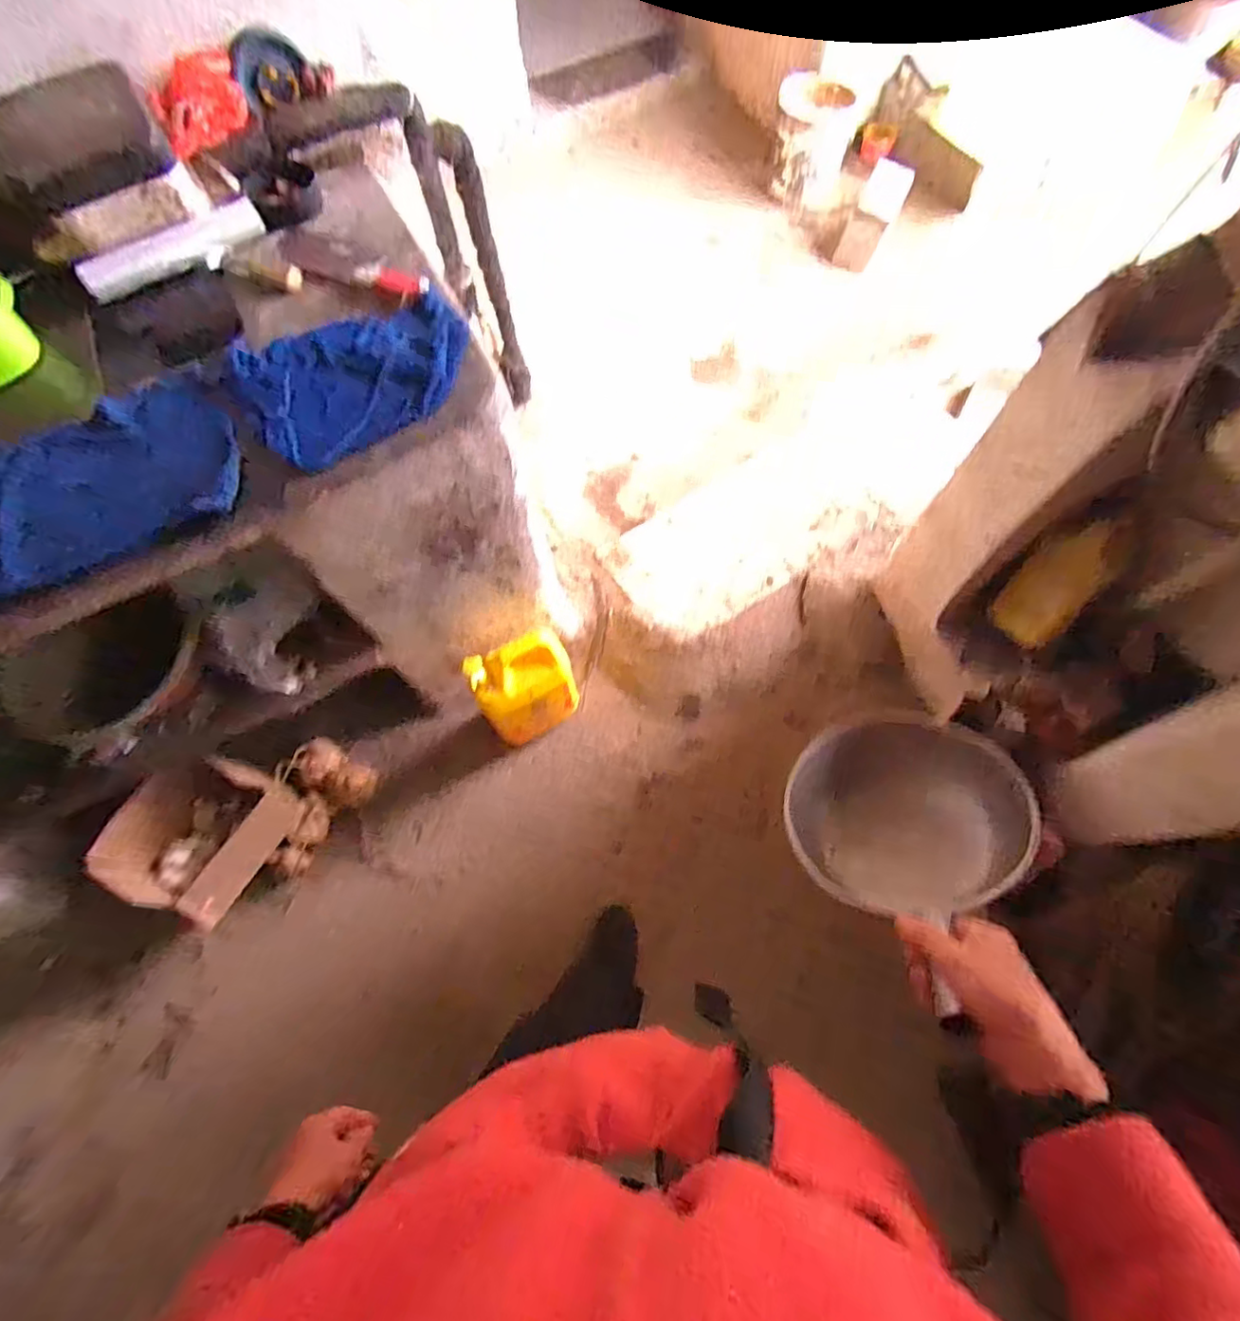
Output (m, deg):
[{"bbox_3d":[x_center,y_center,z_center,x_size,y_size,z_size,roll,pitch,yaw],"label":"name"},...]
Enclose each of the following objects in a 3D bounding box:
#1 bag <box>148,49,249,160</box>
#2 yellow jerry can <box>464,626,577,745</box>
[{"bbox_3d":[-0.572,-0.760,0.823,0.126,0.076,0.035,-43,74,-14],"label":"bag"},{"bbox_3d":[-0.183,0.054,1.202,0.202,0.252,0.123,-33,71,-11],"label":"yellow jerry can"}]

